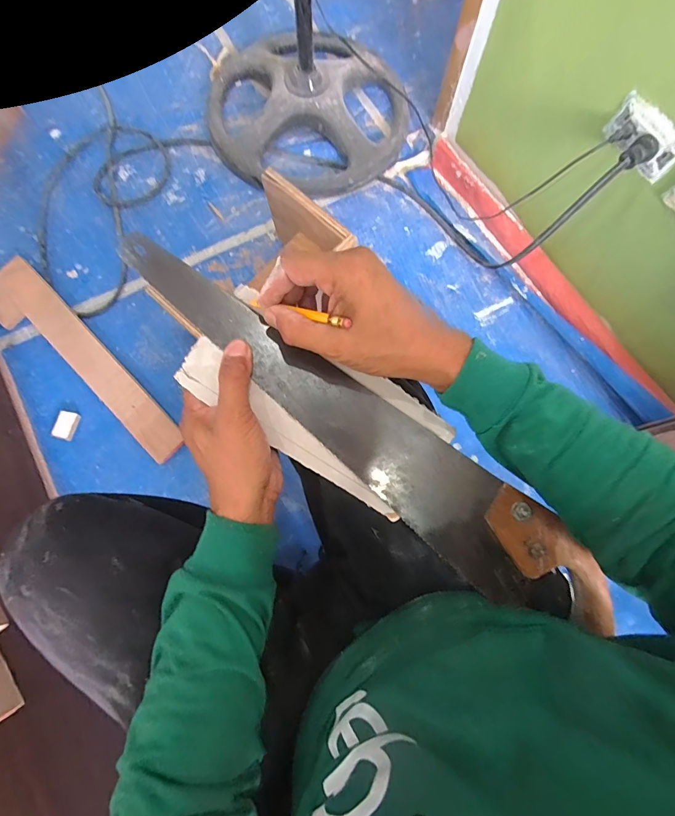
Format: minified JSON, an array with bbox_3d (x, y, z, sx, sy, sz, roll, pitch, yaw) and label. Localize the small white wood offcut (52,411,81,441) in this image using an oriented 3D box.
[{"bbox_3d":[-0.546,0.035,0.805,0.035,0.013,0.057,10,77,1],"label":"small white wood offcut"}]

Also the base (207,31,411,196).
[{"bbox_3d":[-0.083,-0.709,0.920,0.438,0.107,0.464,0,77,-1],"label":"base"}]

